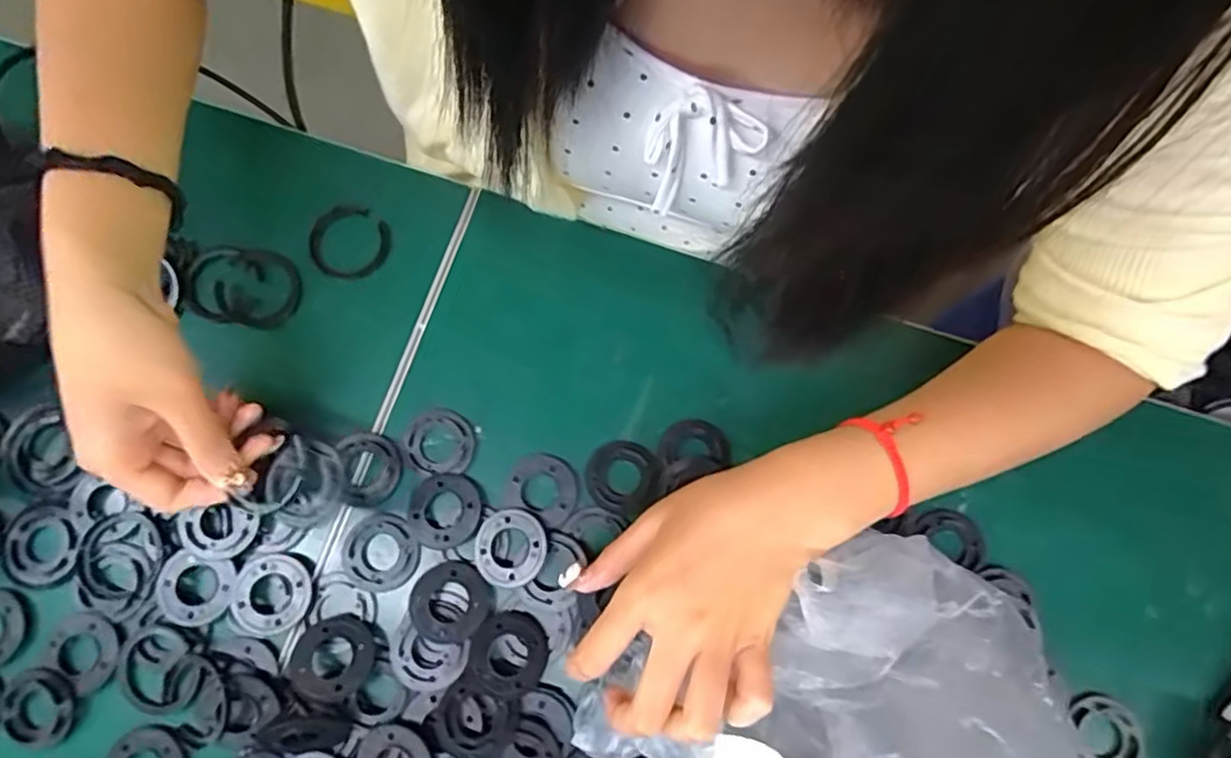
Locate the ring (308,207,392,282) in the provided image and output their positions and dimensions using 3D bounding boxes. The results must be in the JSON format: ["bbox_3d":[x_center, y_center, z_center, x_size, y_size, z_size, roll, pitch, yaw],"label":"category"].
[{"bbox_3d":[-0.176,-0.090,0.435,0.051,0.009,0.050,1,79,-5],"label":"ring"}]

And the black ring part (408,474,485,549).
[{"bbox_3d":[-0.103,0.079,0.394,0.043,0.007,0.045,0,78,1],"label":"black ring part"}]

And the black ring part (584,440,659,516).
[{"bbox_3d":[0.004,0.060,0.400,0.043,0.004,0.043,0,78,1],"label":"black ring part"}]

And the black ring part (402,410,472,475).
[{"bbox_3d":[-0.110,0.038,0.405,0.043,0.004,0.040,0,78,1],"label":"black ring part"}]

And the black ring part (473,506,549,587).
[{"bbox_3d":[-0.062,0.099,0.386,0.042,0.011,0.043,0,78,1],"label":"black ring part"}]

